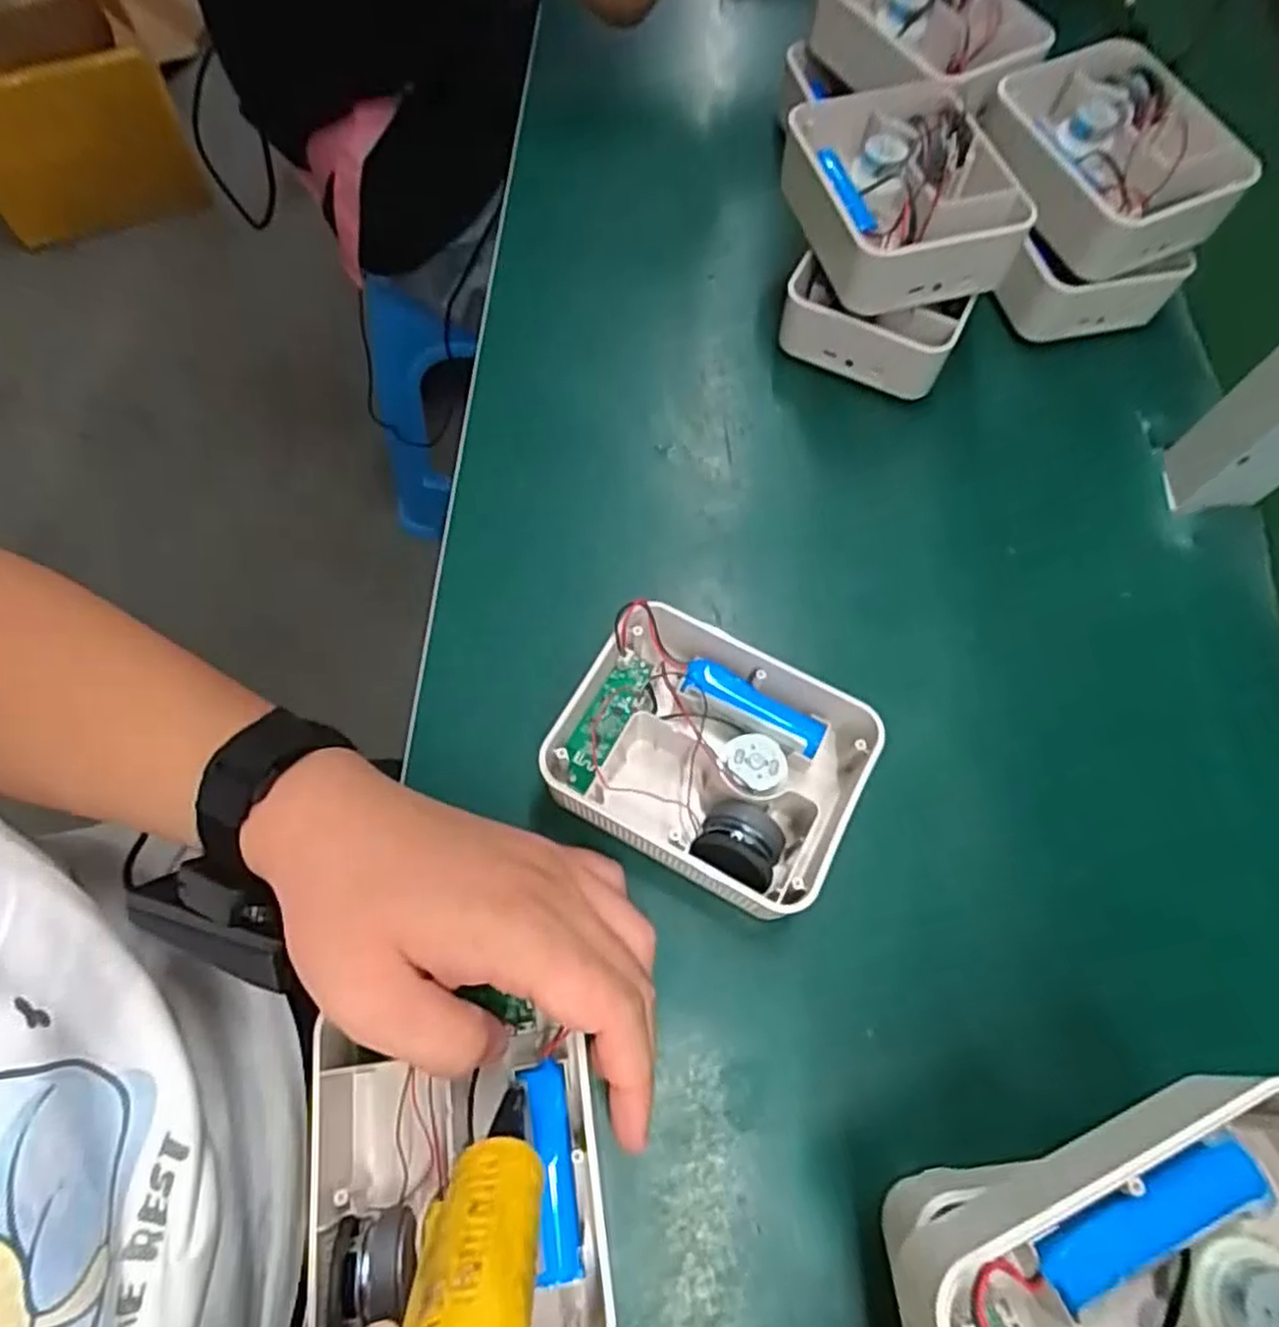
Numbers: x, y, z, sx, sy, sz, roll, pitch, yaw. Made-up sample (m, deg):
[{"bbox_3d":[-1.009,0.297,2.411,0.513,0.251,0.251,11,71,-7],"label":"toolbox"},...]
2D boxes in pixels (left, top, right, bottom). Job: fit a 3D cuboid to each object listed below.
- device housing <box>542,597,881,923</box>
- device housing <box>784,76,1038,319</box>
[{"bbox_3d":[0.031,0.043,0.351,0.126,0.047,0.101,26,68,8],"label":"device housing"},{"bbox_3d":[0.147,-0.267,0.437,0.114,0.039,0.132,-9,68,-7],"label":"device housing"}]

